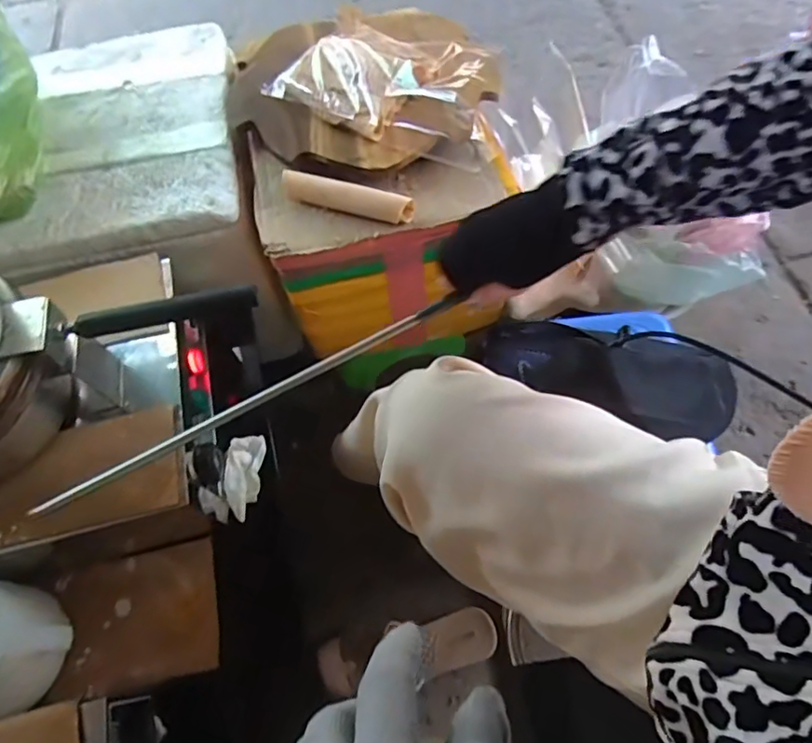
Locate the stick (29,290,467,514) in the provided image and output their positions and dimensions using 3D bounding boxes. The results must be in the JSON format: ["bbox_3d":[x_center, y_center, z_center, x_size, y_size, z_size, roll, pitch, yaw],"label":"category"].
[{"bbox_3d":[-0.103,0.017,0.418,0.330,0.009,0.009,-28,65,-18],"label":"stick"}]

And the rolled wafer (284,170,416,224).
[{"bbox_3d":[-0.066,-0.187,0.593,0.150,0.027,0.023,14,65,10],"label":"rolled wafer"}]

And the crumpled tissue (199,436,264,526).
[{"bbox_3d":[-0.185,0.113,0.602,0.052,0.027,0.094,17,65,12],"label":"crumpled tissue"}]

